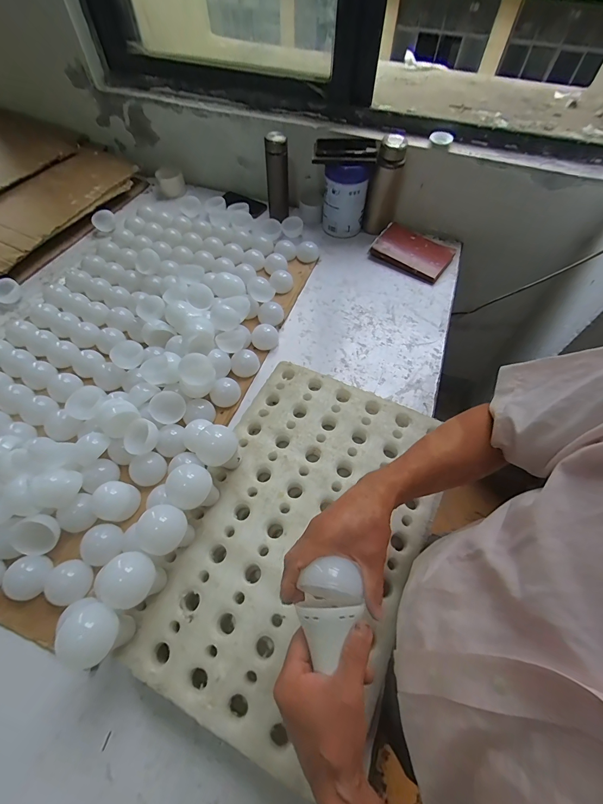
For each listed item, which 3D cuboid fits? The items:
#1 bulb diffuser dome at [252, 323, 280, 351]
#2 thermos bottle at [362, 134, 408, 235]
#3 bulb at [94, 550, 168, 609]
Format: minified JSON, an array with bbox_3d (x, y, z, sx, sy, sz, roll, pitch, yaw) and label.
[{"bbox_3d":[-0.086,-0.158,0.808,0.057,0.033,0.057,0,60,-1],"label":"bulb diffuser dome"},{"bbox_3d":[0.232,-0.595,0.953,0.082,0.228,0.076,15,60,8],"label":"thermos bottle"},{"bbox_3d":[-0.225,0.240,0.454,0.055,0.088,0.059,0,60,-1],"label":"bulb"}]

